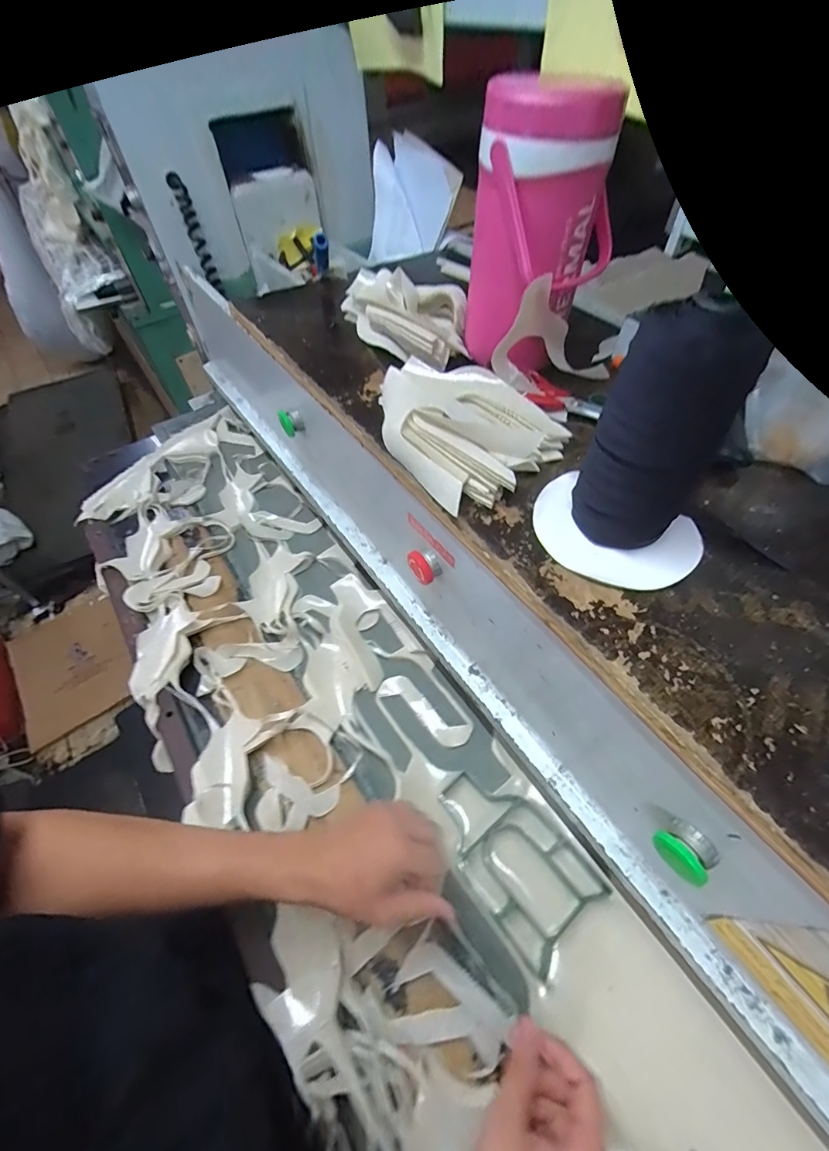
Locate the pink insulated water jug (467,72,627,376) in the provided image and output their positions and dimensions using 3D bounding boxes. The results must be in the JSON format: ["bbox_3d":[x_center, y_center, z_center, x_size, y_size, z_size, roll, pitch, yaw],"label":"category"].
[{"bbox_3d":[0.116,-0.341,0.458,0.127,0.218,0.114,-39,61,-21],"label":"pink insulated water jug"}]

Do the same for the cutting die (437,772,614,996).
[{"bbox_3d":[0.108,0.300,0.483,0.111,0.020,0.187,-34,59,-17],"label":"cutting die"}]

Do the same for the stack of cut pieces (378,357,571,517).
[{"bbox_3d":[0.051,-0.151,0.436,0.151,0.048,0.176,-27,58,-14],"label":"stack of cut pieces"}]

